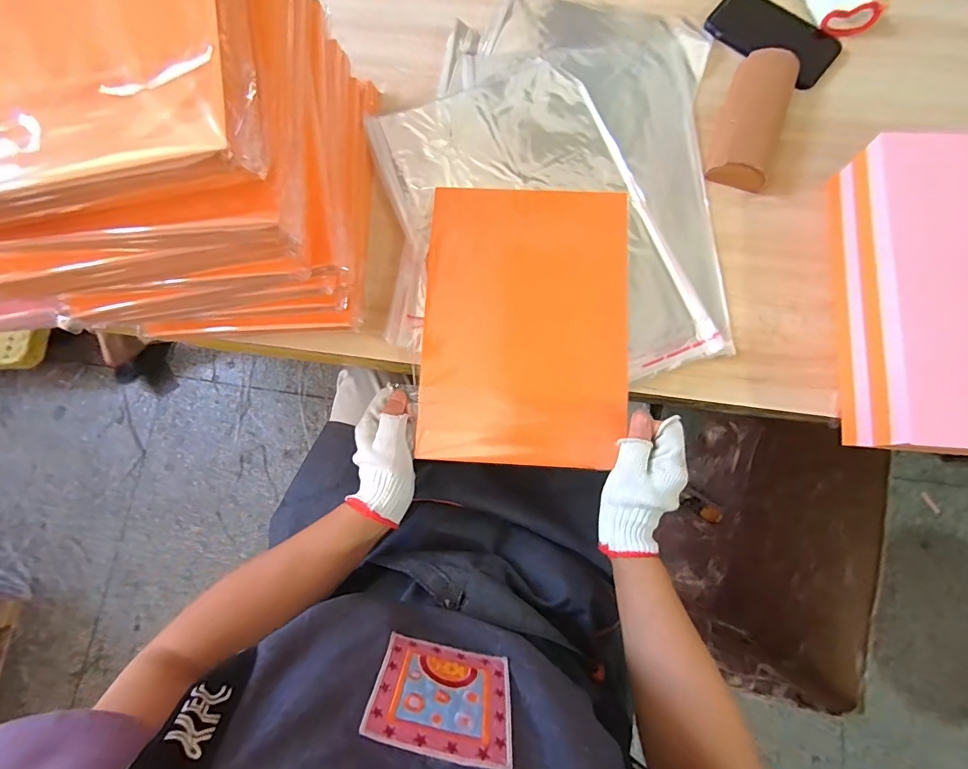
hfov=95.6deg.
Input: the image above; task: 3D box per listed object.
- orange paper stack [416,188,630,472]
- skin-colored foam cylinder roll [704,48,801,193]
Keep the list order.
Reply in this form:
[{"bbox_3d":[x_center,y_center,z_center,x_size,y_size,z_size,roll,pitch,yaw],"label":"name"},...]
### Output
[{"bbox_3d":[0.041,-0.065,0.466,0.212,0.022,0.290,4,86,8],"label":"orange paper stack"},{"bbox_3d":[0.311,-0.304,0.501,0.069,0.036,0.169,20,78,4],"label":"skin-colored foam cylinder roll"}]

